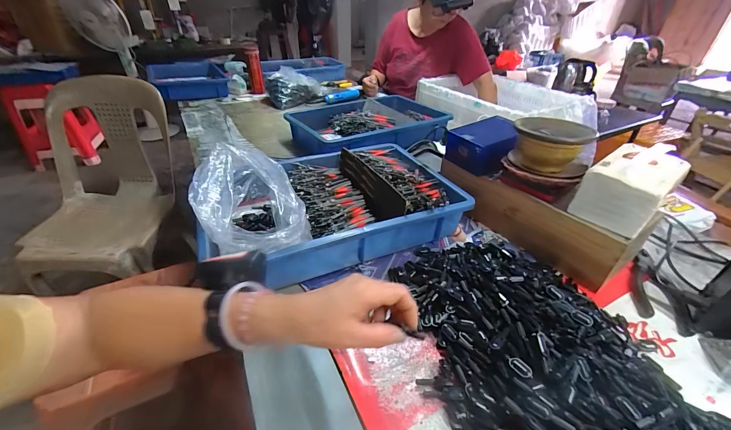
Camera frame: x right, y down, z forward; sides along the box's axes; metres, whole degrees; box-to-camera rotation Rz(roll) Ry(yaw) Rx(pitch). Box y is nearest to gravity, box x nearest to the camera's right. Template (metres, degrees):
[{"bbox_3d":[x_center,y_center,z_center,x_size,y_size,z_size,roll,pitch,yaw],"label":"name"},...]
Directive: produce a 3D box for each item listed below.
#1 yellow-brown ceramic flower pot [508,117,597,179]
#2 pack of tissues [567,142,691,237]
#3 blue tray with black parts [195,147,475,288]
[{"bbox_3d":[0.297,-0.108,0.496,0.116,0.070,0.102,27,45,29],"label":"yellow-brown ceramic flower pot"},{"bbox_3d":[0.372,-0.044,0.435,0.105,0.099,0.087,-24,42,-31],"label":"pack of tissues"},{"bbox_3d":[-0.060,-0.031,0.569,0.413,0.085,0.286,-14,38,-20],"label":"blue tray with black parts"}]

